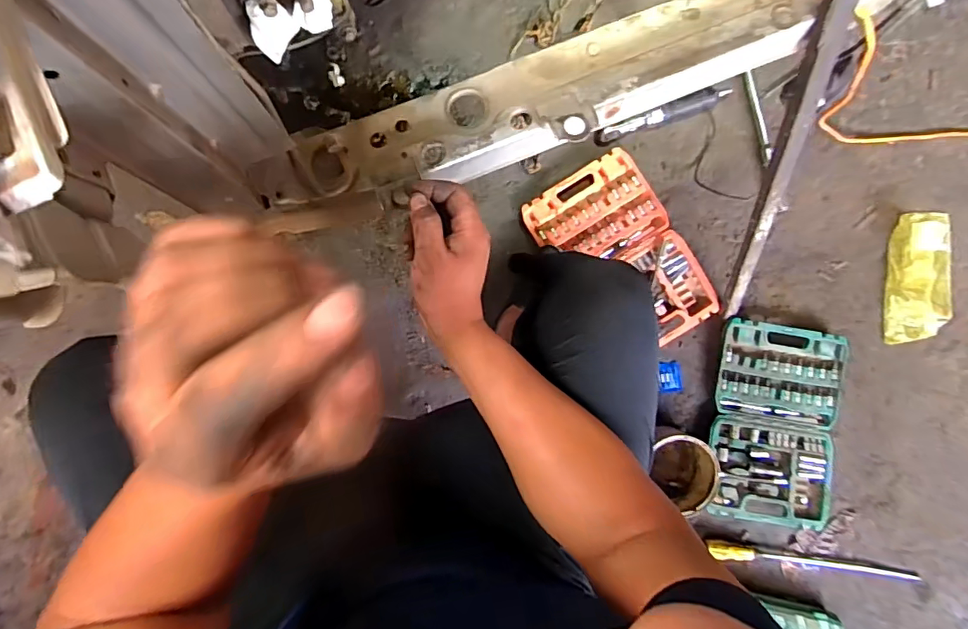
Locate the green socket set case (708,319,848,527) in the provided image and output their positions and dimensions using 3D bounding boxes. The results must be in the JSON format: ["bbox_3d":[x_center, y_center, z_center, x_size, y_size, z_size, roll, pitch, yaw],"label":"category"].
[{"bbox_3d":[0.603,0.225,1.040,0.255,0.046,0.391,10,87,-2],"label":"green socket set case"}]

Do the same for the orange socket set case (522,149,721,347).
[{"bbox_3d":[0.288,-0.117,1.046,0.243,0.037,0.393,-33,89,-3],"label":"orange socket set case"}]

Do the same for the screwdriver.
[{"bbox_3d":[0.672,0.510,1.034,0.440,0.032,0.030,9,87,-2],"label":"screwdriver"}]

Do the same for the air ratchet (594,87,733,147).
[{"bbox_3d":[0.376,-0.416,1.054,0.298,0.034,0.037,-22,88,-3],"label":"air ratchet"}]

